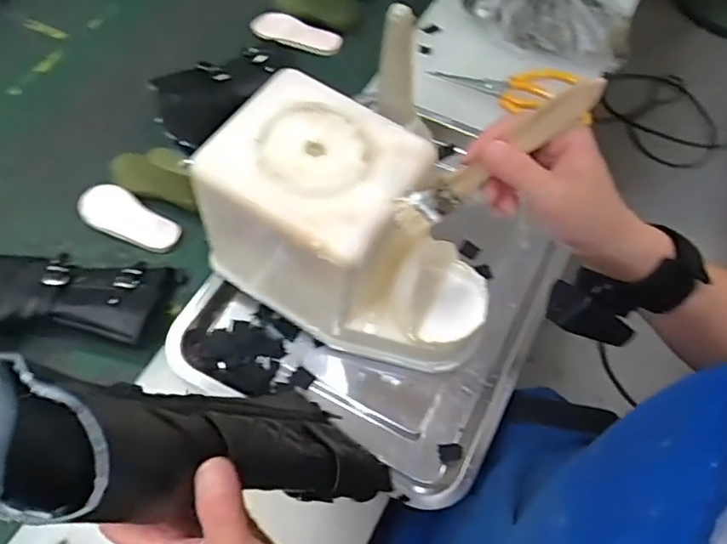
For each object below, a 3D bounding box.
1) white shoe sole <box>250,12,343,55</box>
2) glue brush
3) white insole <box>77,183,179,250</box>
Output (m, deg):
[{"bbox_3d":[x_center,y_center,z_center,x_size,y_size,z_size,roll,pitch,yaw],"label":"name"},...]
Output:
[{"bbox_3d":[-0.095,-0.337,0.809,0.130,0.019,0.049,14,61,6],"label":"white shoe sole"},{"bbox_3d":[0.079,-0.070,0.350,0.139,0.019,0.019,-35,60,23],"label":"glue brush"},{"bbox_3d":[-0.264,-0.058,0.645,0.129,0.013,0.052,31,64,15],"label":"white insole"}]

